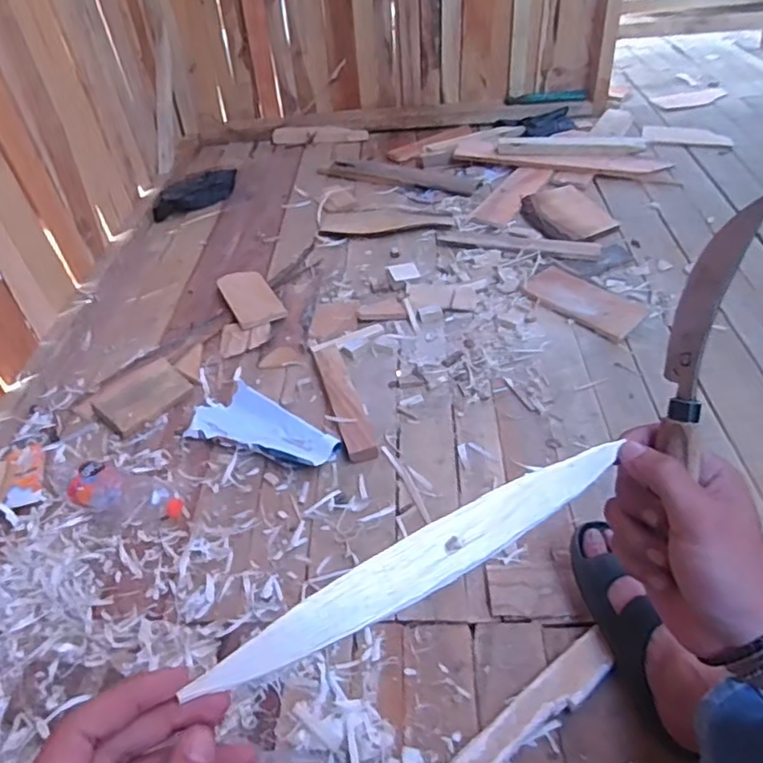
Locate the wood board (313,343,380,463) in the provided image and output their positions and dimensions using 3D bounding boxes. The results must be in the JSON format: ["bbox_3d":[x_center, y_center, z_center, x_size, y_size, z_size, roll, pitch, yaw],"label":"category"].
[{"bbox_3d":[-0.066,0.026,1.101,0.048,0.026,0.294,-13,42,-10],"label":"wood board"}]

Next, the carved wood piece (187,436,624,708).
[{"bbox_3d":[0.026,0.084,0.307,0.227,0.006,0.030,-22,82,-21],"label":"carved wood piece"}]

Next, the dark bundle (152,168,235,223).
[{"bbox_3d":[-0.513,-0.527,1.749,0.106,0.056,0.264,27,50,31],"label":"dark bundle"}]

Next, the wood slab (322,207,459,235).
[{"bbox_3d":[0.015,-0.405,1.594,0.317,0.015,0.115,-3,41,1],"label":"wood slab"}]

